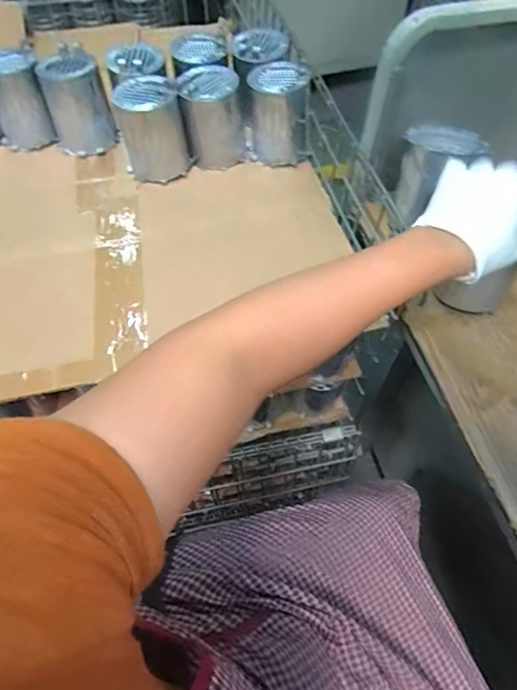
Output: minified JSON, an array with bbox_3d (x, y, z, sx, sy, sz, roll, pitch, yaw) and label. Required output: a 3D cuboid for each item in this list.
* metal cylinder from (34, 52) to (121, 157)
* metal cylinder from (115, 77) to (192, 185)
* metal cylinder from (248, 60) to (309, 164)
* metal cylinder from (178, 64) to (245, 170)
[{"bbox_3d":[-0.278,-0.370,0.726,0.091,0.124,0.089,-18,59,-11],"label":"metal cylinder"},{"bbox_3d":[-0.154,-0.317,0.691,0.092,0.128,0.092,-7,58,-4],"label":"metal cylinder"},{"bbox_3d":[0.032,-0.354,0.713,0.090,0.123,0.092,4,58,2],"label":"metal cylinder"},{"bbox_3d":[-0.066,-0.342,0.705,0.085,0.120,0.079,-1,58,-1],"label":"metal cylinder"}]

